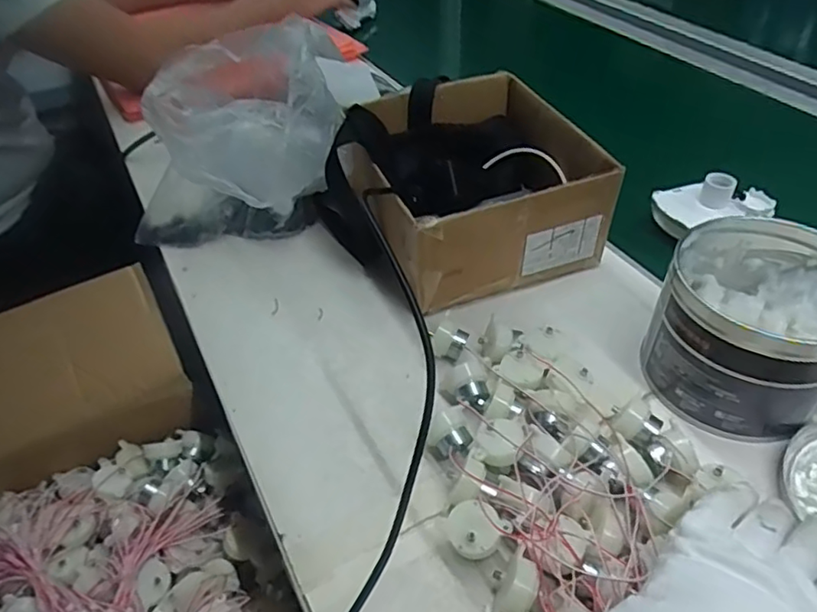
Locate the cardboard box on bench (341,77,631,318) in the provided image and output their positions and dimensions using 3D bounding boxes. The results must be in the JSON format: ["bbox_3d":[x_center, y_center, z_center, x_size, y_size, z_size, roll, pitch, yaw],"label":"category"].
[{"bbox_3d":[0.047,-0.109,0.573,0.211,0.116,0.207,-17,45,-14],"label":"cardboard box on bench"}]

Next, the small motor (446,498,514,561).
[{"bbox_3d":[0.041,0.139,0.368,0.034,0.029,0.030,-25,47,-22],"label":"small motor"}]

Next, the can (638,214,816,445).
[{"bbox_3d":[0.250,0.013,0.439,0.125,0.102,0.136,-2,43,2],"label":"can"}]

